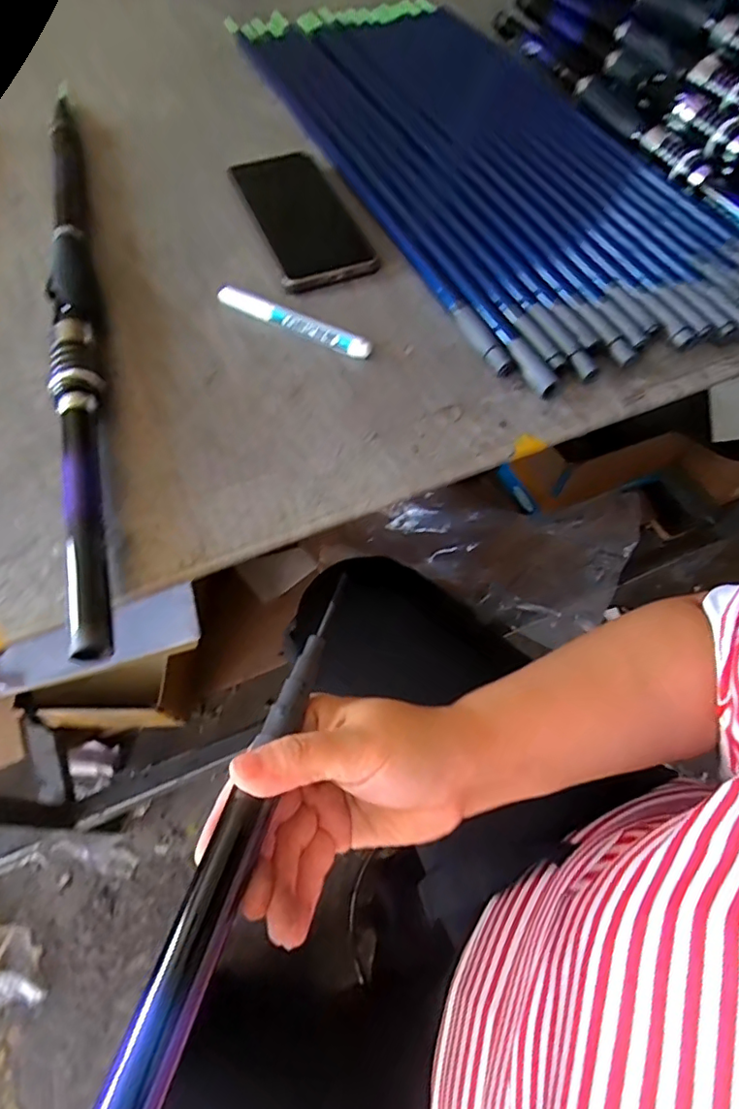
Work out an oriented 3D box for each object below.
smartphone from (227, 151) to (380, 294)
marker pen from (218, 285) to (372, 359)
[{"bbox_3d":[-0.053,-0.271,0.438,0.075,0.014,0.157,-19,63,-11],"label":"smartphone"},{"bbox_3d":[-0.055,-0.163,0.383,0.124,0.013,0.012,28,65,14],"label":"marker pen"}]

